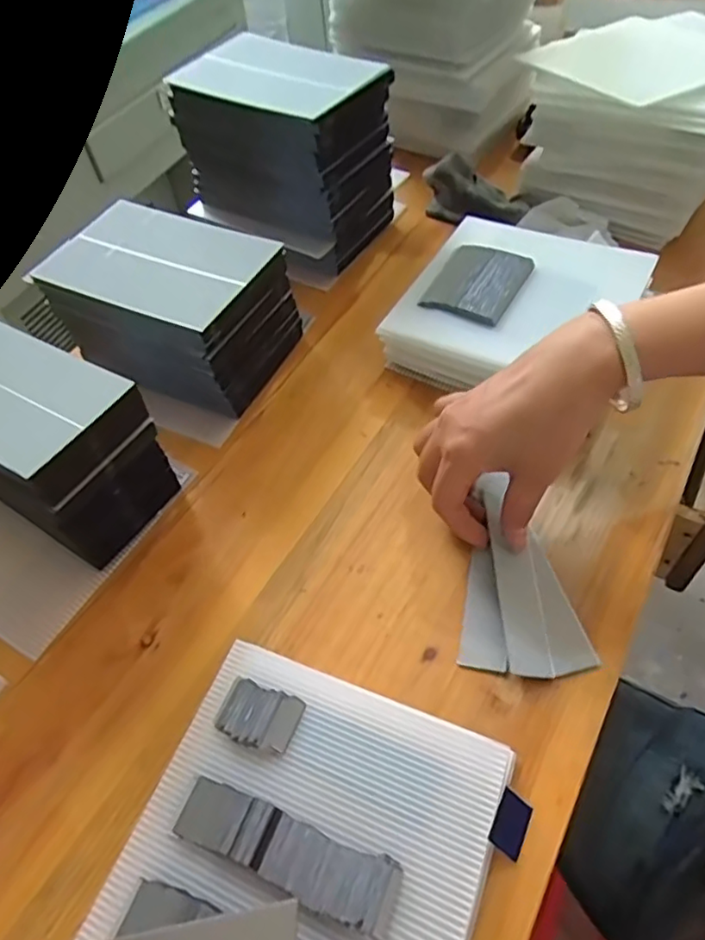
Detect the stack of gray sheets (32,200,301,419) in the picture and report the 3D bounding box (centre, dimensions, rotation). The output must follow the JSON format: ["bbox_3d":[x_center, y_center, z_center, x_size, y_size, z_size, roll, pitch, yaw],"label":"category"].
[{"bbox_3d":[-0.139,-0.126,0.477,0.154,0.093,0.104,20,58,18],"label":"stack of gray sheets"}]

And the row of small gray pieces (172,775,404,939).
[{"bbox_3d":[-0.032,0.177,0.278,0.107,0.007,0.029,15,56,15],"label":"row of small gray pieces"}]

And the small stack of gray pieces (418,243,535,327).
[{"bbox_3d":[0.097,-0.144,0.464,0.063,0.015,0.081,23,59,20],"label":"small stack of gray pieces"}]

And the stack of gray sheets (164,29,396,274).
[{"bbox_3d":[-0.056,-0.285,0.550,0.158,0.150,0.120,27,60,22],"label":"stack of gray sheets"}]

